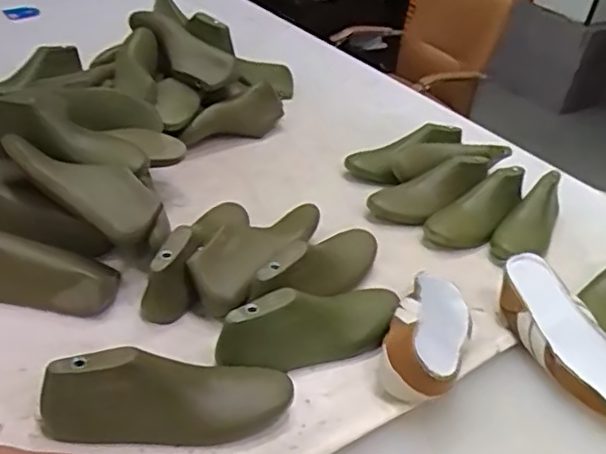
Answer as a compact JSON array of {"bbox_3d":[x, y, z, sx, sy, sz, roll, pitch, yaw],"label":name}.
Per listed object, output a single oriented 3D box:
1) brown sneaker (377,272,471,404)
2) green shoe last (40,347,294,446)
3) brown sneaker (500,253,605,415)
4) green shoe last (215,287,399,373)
[{"bbox_3d":[0.172,0.133,0.853,0.097,0.097,0.241,19,35,16],"label":"brown sneaker"},{"bbox_3d":[-0.139,0.186,0.698,0.270,0.087,0.078,-5,36,-18],"label":"green shoe last"},{"bbox_3d":[0.365,0.154,0.882,0.087,0.092,0.263,-8,37,-22],"label":"brown sneaker"},{"bbox_3d":[0.022,0.119,0.828,0.272,0.086,0.068,-12,39,-27],"label":"green shoe last"}]

